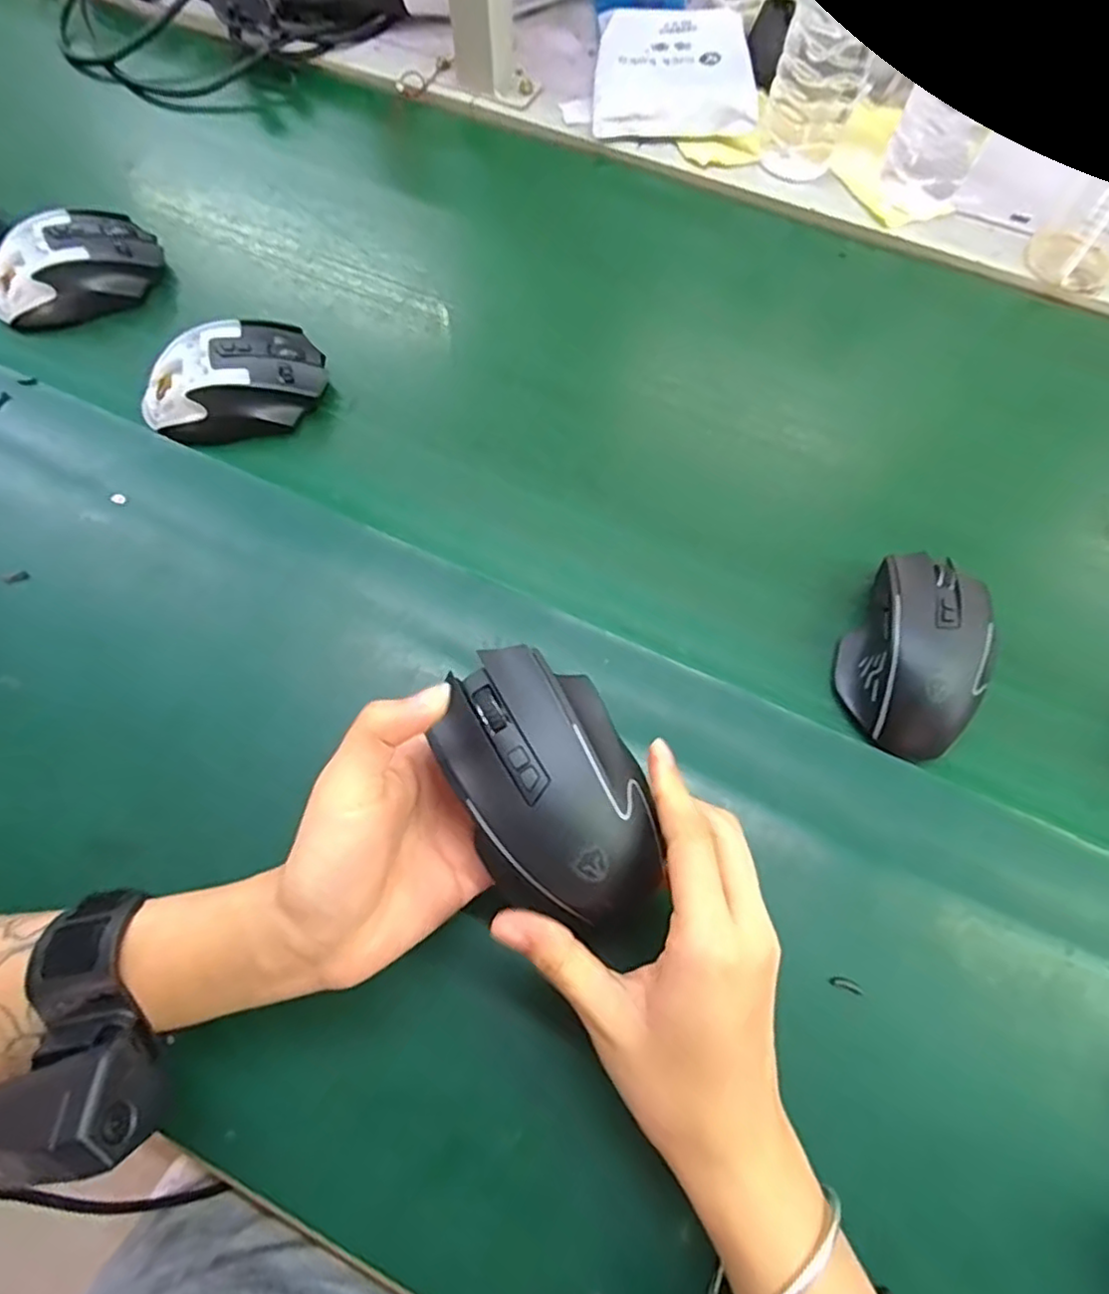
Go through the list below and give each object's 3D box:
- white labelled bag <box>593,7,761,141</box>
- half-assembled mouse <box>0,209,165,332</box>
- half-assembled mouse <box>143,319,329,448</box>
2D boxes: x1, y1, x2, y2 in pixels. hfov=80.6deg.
[{"bbox_3d":[0.100,-0.481,0.551,0.125,0.034,0.134,3,67,0],"label":"white labelled bag"},{"bbox_3d":[-0.342,-0.270,0.462,0.117,0.036,0.064,-29,71,-12],"label":"half-assembled mouse"},{"bbox_3d":[-0.209,-0.171,0.421,0.119,0.036,0.071,-20,69,-9],"label":"half-assembled mouse"}]

